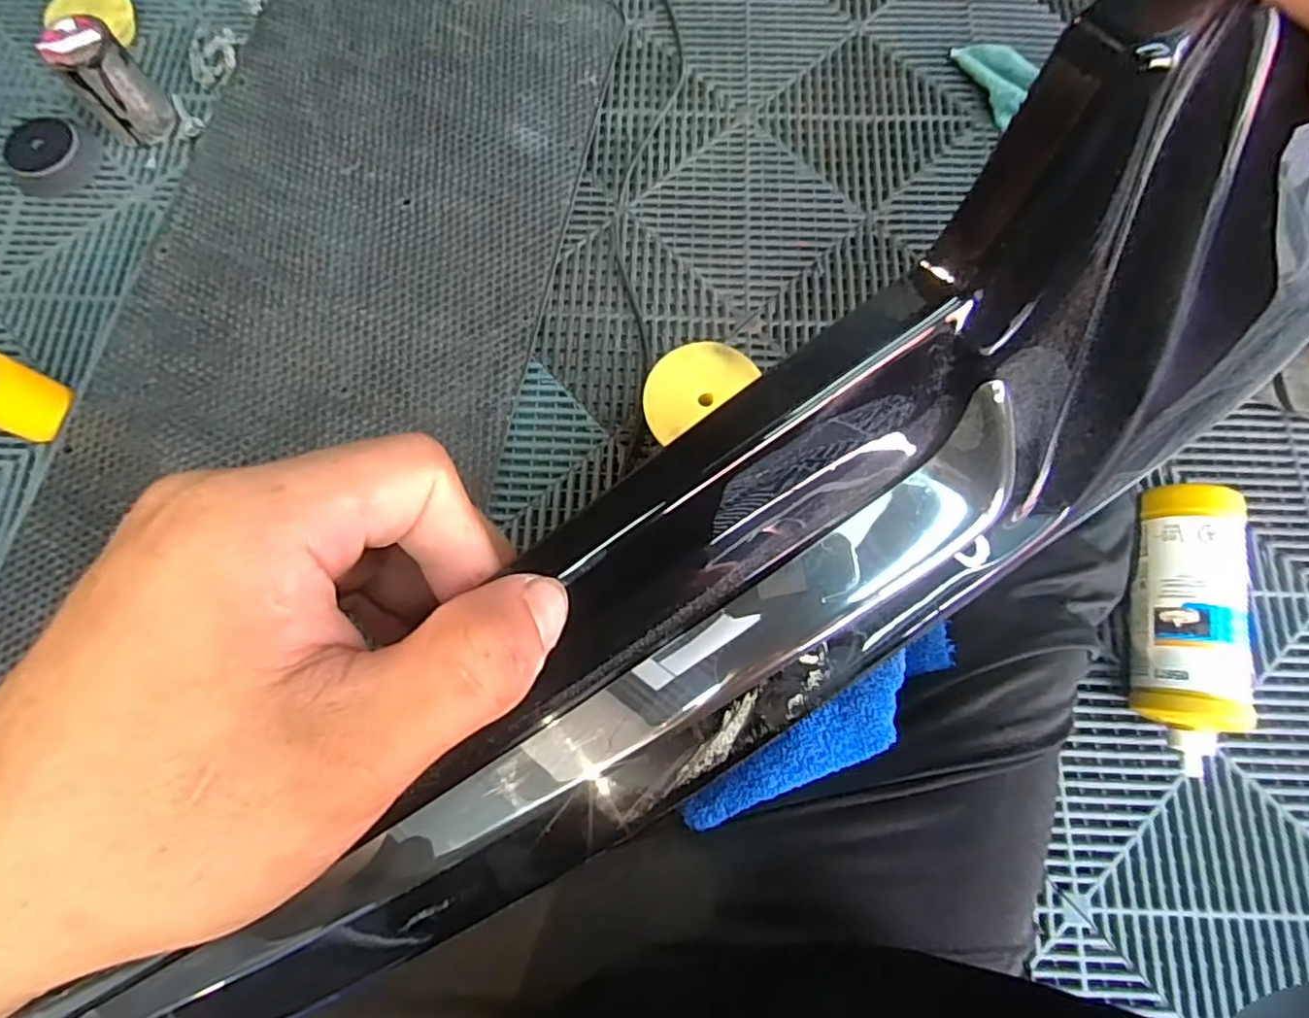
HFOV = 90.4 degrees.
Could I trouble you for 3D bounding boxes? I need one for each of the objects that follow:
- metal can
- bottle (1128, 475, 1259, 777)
[{"bbox_3d":[-0.609,-0.478,0.733,0.070,0.110,0.070,0,76,0],"label":"metal can"},{"bbox_3d":[0.469,0.100,0.566,0.078,0.062,0.242,8,76,2],"label":"bottle"}]

